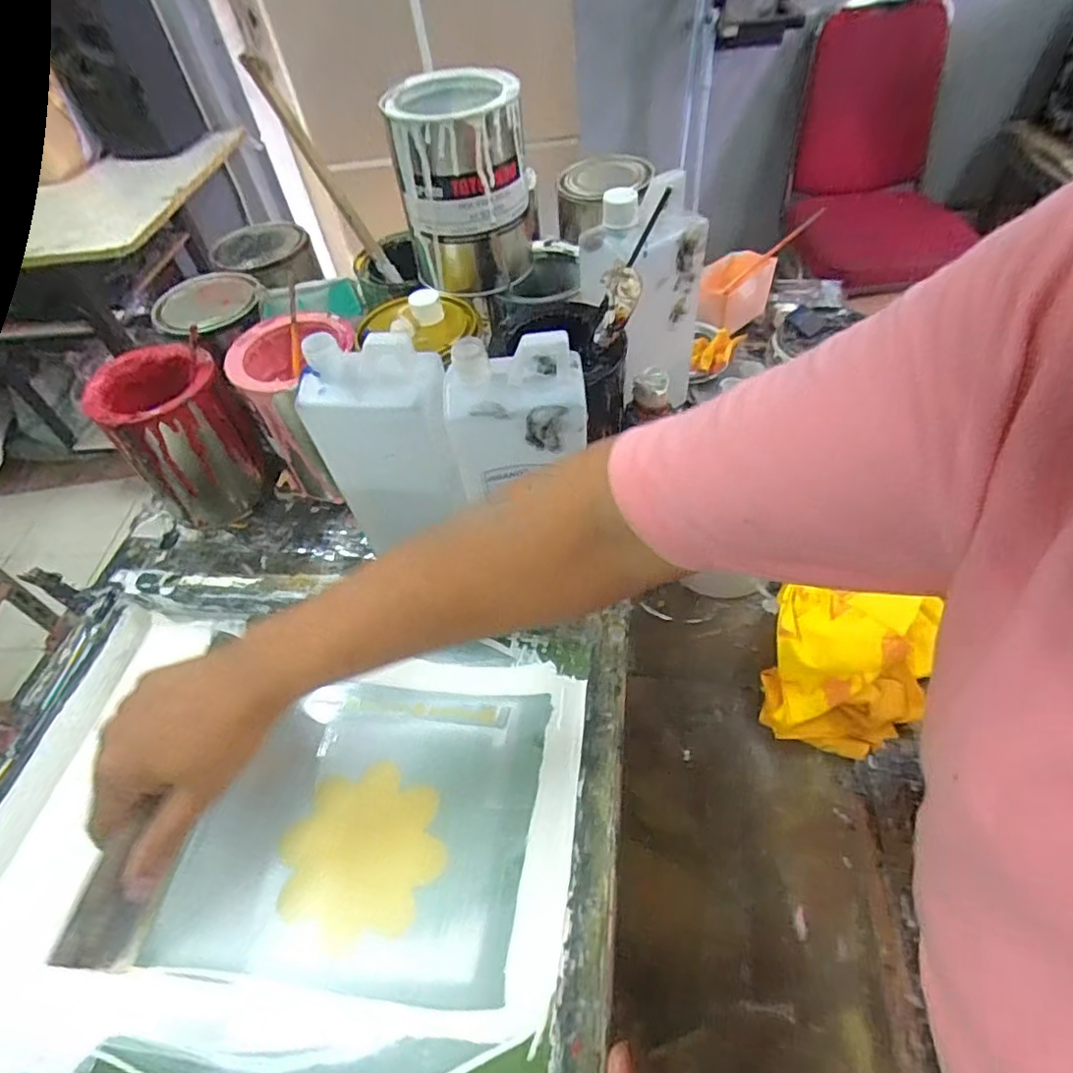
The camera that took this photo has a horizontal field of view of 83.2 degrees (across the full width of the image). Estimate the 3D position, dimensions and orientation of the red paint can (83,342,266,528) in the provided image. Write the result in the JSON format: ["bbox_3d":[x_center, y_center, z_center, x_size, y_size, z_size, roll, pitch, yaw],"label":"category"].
[{"bbox_3d":[-0.333,-0.091,0.583,0.106,0.149,0.095,-38,57,-22],"label":"red paint can"}]

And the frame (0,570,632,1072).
[{"bbox_3d":[-0.168,0.187,0.410,0.439,0.063,0.350,3,52,8],"label":"frame"}]

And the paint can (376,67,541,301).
[{"bbox_3d":[-0.064,-0.299,0.519,0.102,0.143,0.110,-3,51,4],"label":"paint can"}]

